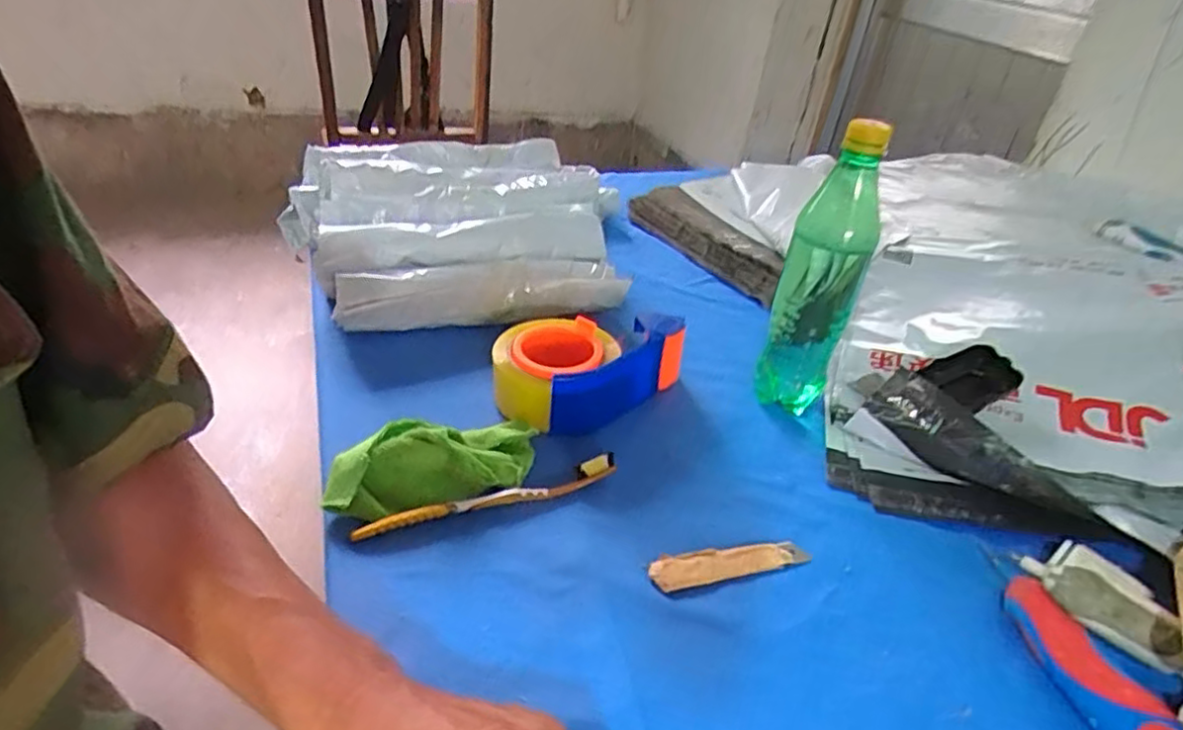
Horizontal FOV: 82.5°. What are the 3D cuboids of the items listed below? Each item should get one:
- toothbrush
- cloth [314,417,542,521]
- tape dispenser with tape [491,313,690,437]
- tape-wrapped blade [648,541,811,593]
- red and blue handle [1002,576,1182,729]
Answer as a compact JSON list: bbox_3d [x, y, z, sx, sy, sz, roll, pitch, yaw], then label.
[{"bbox_3d":[-0.068,0.091,0.463,0.184,0.018,0.012,-12,38,-22],"label":"toothbrush"},{"bbox_3d":[-0.110,0.066,0.477,0.148,0.035,0.070,-8,37,-18],"label":"cloth"},{"bbox_3d":[-0.007,0.001,0.569,0.111,0.058,0.146,27,41,29],"label":"tape dispenser with tape"},{"bbox_3d":[0.091,0.129,0.443,0.109,0.006,0.022,-6,37,-16],"label":"tape-wrapped blade"},{"bbox_3d":[0.282,0.178,0.385,0.030,0.031,0.125,-6,37,-15],"label":"red and blue handle"}]

